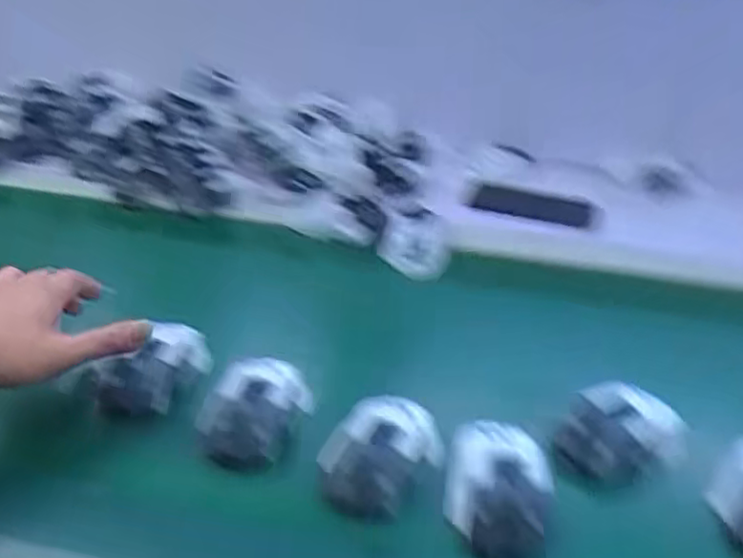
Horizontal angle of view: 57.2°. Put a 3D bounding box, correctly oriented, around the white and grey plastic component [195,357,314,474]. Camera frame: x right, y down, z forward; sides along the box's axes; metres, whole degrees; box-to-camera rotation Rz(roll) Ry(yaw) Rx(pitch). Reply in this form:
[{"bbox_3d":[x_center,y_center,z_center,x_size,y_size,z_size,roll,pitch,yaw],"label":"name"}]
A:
[{"bbox_3d":[-0.093,0.102,0.541,0.072,0.038,0.103,14,32,13],"label":"white and grey plastic component"}]

